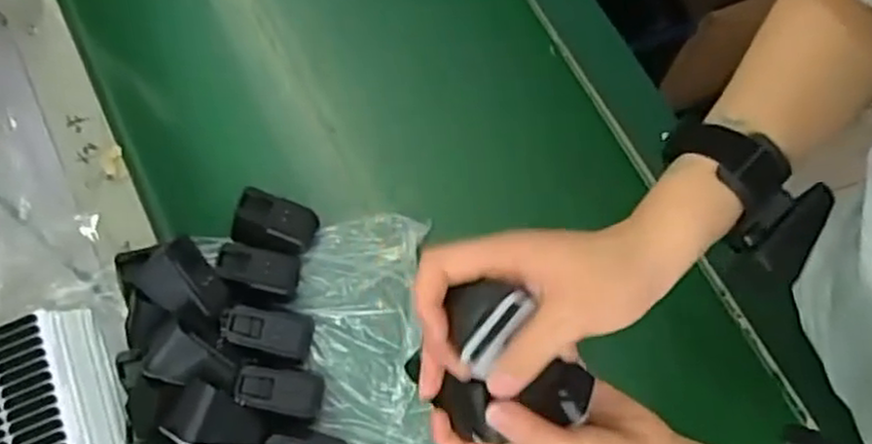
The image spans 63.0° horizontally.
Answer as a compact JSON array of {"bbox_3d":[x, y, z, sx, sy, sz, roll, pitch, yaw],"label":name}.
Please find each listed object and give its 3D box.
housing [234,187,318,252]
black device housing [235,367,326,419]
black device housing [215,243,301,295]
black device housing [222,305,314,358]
[{"bbox_3d":[-0.134,0.002,0.595,0.066,0.031,0.045,15,75,6],"label":"housing"},{"bbox_3d":[-0.124,0.131,0.557,0.072,0.025,0.035,15,72,-29],"label":"black device housing"},{"bbox_3d":[-0.144,0.041,0.586,0.070,0.019,0.034,14,73,-18],"label":"black device housing"},{"bbox_3d":[-0.134,0.086,0.569,0.071,0.020,0.034,15,73,-20],"label":"black device housing"}]

